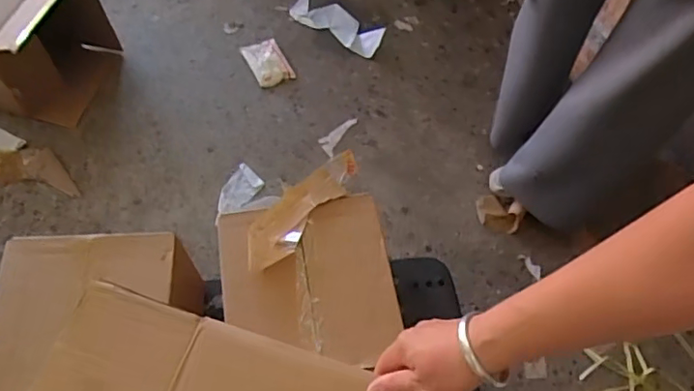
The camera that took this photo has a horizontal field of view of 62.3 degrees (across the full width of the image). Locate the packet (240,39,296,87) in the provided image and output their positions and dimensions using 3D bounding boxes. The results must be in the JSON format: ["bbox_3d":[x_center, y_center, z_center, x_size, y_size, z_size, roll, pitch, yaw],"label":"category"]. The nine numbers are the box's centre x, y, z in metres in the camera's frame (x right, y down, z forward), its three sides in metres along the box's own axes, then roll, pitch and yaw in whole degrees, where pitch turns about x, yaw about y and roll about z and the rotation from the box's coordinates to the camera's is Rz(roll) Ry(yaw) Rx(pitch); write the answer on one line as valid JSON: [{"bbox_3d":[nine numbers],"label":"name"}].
[{"bbox_3d":[-0.207,-0.349,1.510,0.095,0.022,0.145,-26,64,-14],"label":"packet"}]

